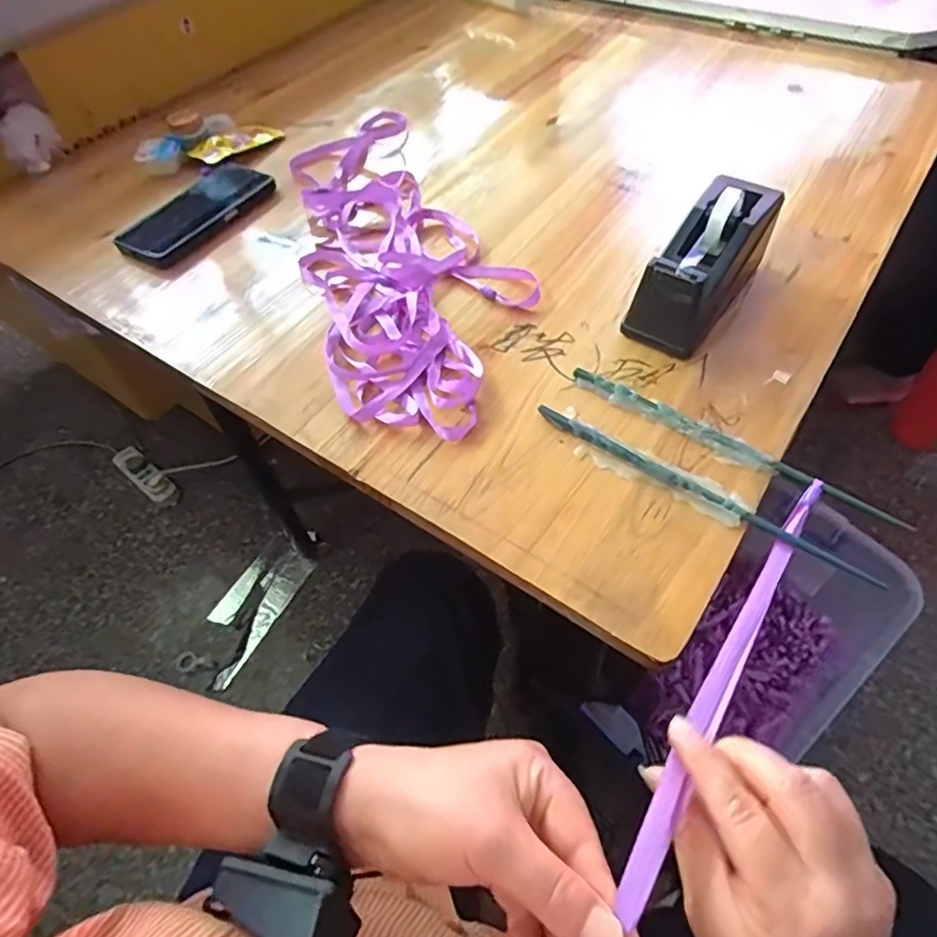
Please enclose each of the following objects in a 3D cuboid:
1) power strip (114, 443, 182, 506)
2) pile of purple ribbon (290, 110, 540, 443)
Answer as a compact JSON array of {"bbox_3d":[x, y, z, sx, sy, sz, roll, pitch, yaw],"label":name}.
[{"bbox_3d":[-0.711,0.014,1.300,0.189,0.031,0.055,33,63,24],"label":"power strip"},{"bbox_3d":[-0.068,-0.211,0.551,0.173,0.020,0.454,-16,55,-9],"label":"pile of purple ribbon"}]

